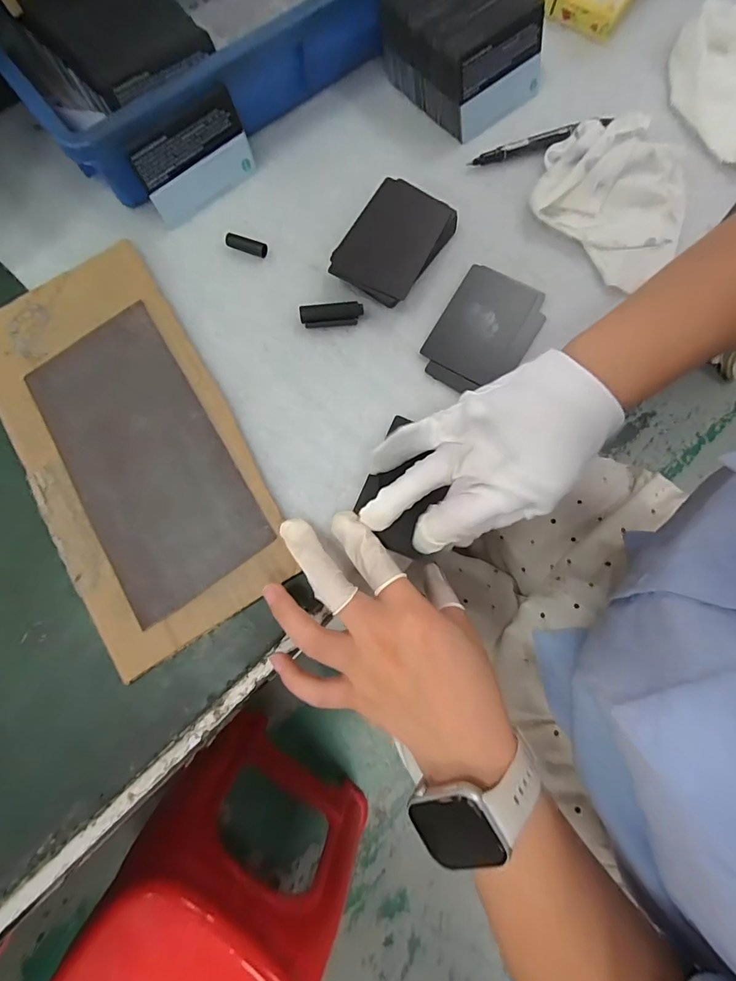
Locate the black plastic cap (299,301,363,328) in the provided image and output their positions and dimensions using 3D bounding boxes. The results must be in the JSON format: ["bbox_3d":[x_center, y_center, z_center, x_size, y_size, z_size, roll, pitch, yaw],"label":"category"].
[{"bbox_3d":[-0.026,-0.126,0.309,0.044,0.010,0.015,-4,77,0],"label":"black plastic cap"}]

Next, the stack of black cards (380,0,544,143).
[{"bbox_3d":[0.076,-0.352,0.339,0.087,0.054,0.103,-40,80,-8],"label":"stack of black cards"}]

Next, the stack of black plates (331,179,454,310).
[{"bbox_3d":[0.019,-0.181,0.319,0.062,0.017,0.092,31,79,7],"label":"stack of black plates"}]

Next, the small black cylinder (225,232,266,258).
[{"bbox_3d":[-0.091,-0.184,0.323,0.033,0.009,0.011,25,79,6],"label":"small black cylinder"}]

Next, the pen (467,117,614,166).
[{"bbox_3d":[0.137,-0.278,0.342,0.117,0.010,0.010,-17,77,-3],"label":"pen"}]

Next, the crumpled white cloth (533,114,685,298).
[{"bbox_3d":[0.191,-0.228,0.322,0.113,0.025,0.121,-39,80,-8],"label":"crumpled white cloth"}]

